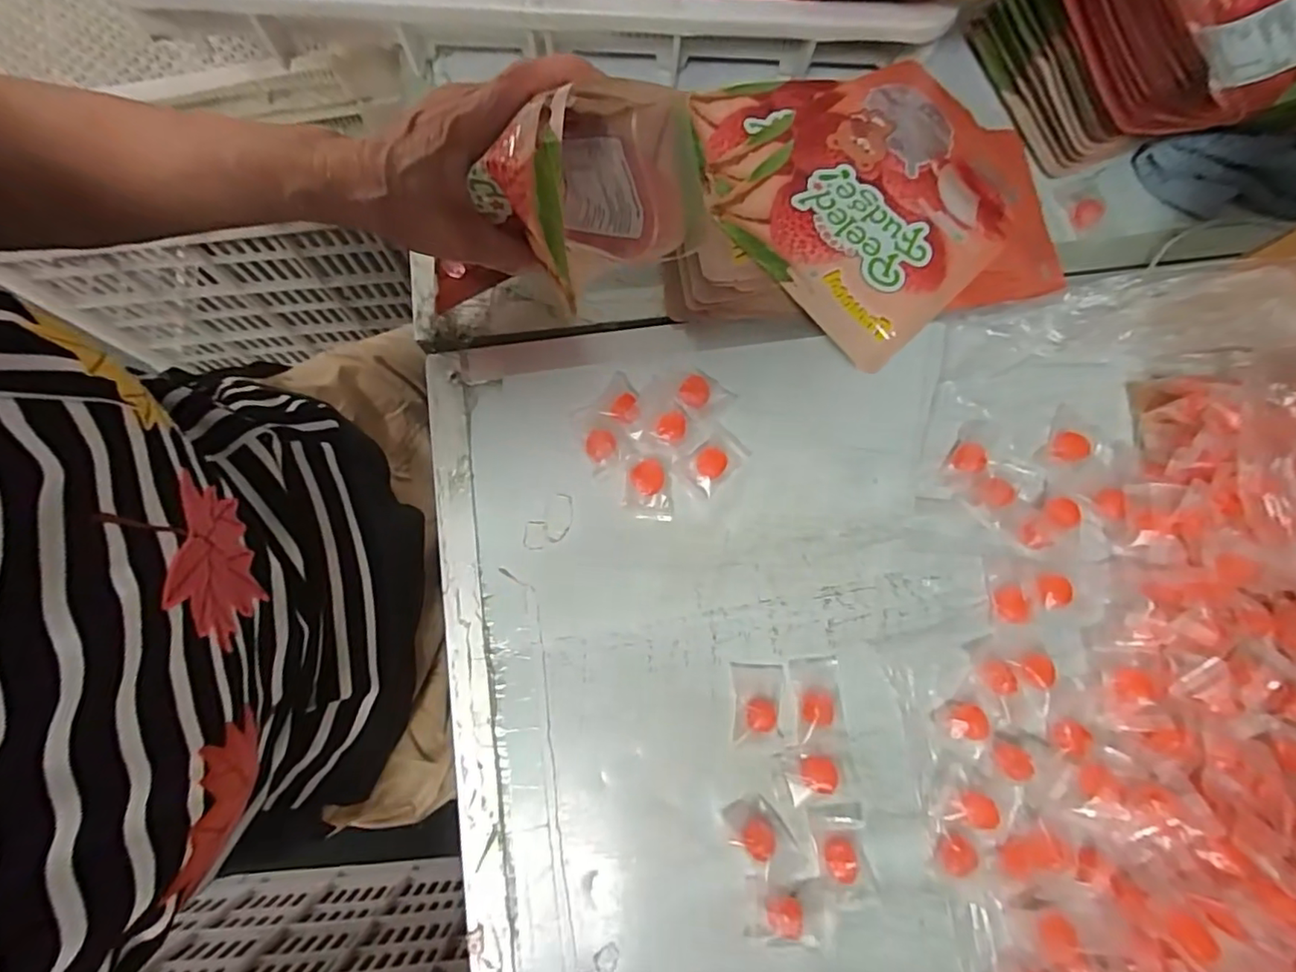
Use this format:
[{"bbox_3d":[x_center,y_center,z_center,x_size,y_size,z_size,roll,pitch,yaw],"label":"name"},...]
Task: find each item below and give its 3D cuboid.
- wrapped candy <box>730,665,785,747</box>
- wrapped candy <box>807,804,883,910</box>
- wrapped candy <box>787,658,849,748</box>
[{"bbox_3d":[0.070,0.139,0.367,0.032,0.012,0.047,2,80,-1],"label":"wrapped candy"},{"bbox_3d":[0.119,0.224,0.345,0.033,0.014,0.057,-9,80,-3],"label":"wrapped candy"},{"bbox_3d":[0.108,0.136,0.364,0.034,0.013,0.050,-4,80,-2],"label":"wrapped candy"}]

